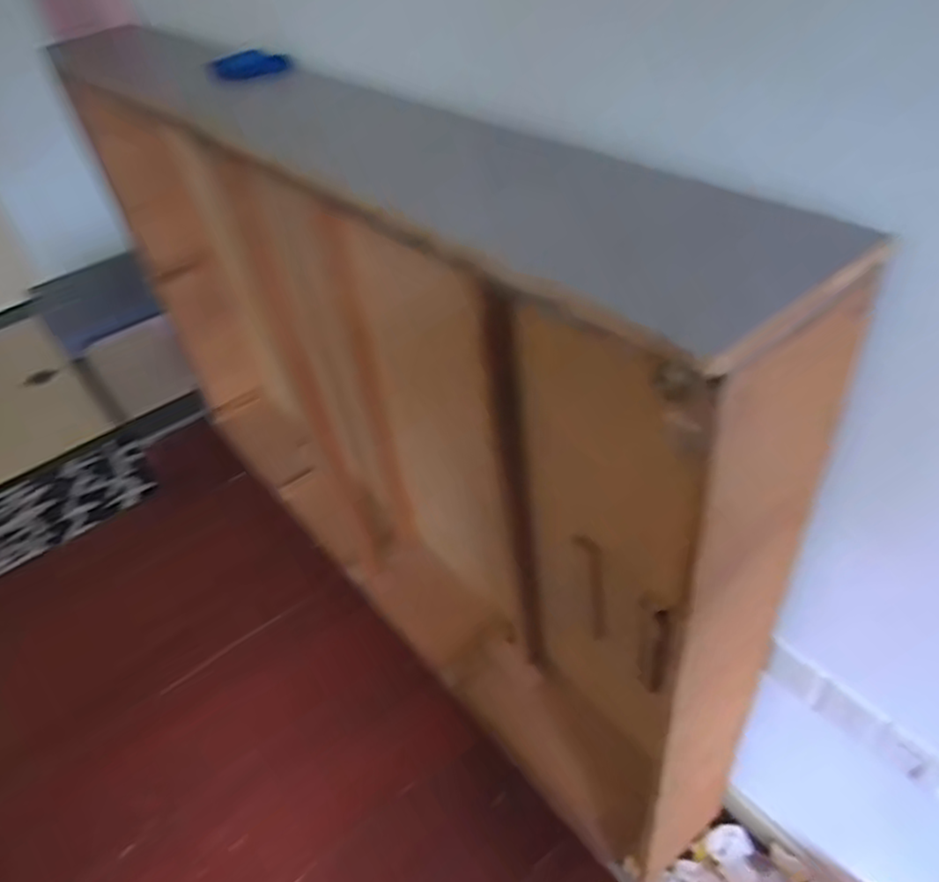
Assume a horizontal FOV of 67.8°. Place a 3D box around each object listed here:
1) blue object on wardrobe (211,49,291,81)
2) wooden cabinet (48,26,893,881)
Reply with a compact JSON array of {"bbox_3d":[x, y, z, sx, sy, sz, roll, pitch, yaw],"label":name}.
[{"bbox_3d":[-0.405,-0.697,1.291,0.152,0.047,0.028,6,44,14],"label":"blue object on wardrobe"},{"bbox_3d":[-0.263,-0.160,1.599,0.364,1.204,2.008,-31,48,-25],"label":"wooden cabinet"}]

